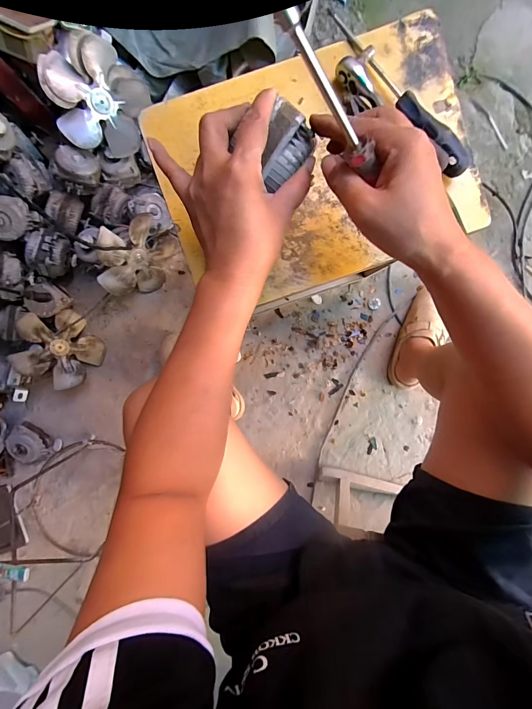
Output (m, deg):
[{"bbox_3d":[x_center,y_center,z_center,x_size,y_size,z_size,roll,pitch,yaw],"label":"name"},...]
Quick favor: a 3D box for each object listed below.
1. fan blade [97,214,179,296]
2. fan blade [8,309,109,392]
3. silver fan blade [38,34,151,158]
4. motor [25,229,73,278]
[{"bbox_3d":[-0.277,-0.212,0.726,0.176,0.174,0.030,-27,54,-31],"label":"fan blade"},{"bbox_3d":[-0.467,-0.016,0.759,0.179,0.030,0.170,35,55,-36],"label":"fan blade"},{"bbox_3d":[-0.324,-0.498,0.656,0.178,0.181,0.029,-23,46,-20],"label":"silver fan blade"},{"bbox_3d":[-0.464,-0.216,0.718,0.067,0.077,0.089,8,91,2],"label":"motor"}]

